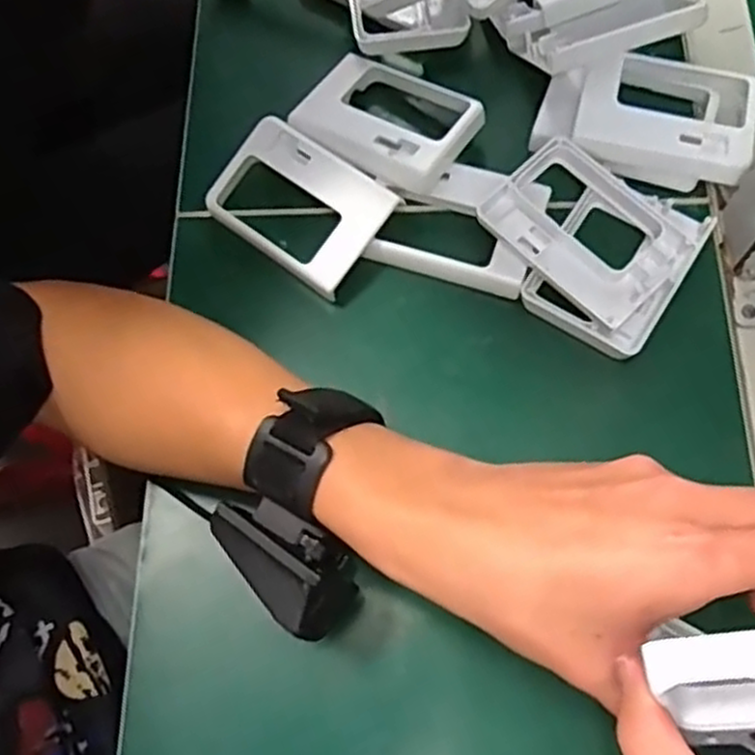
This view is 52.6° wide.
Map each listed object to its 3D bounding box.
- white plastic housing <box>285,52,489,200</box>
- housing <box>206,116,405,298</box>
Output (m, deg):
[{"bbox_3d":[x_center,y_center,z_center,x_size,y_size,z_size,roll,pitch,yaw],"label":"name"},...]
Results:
[{"bbox_3d":[0.006,-0.146,0.424,0.094,0.025,0.073,34,76,13],"label":"white plastic housing"},{"bbox_3d":[-0.041,-0.092,0.411,0.091,0.025,0.063,38,77,14],"label":"housing"}]

